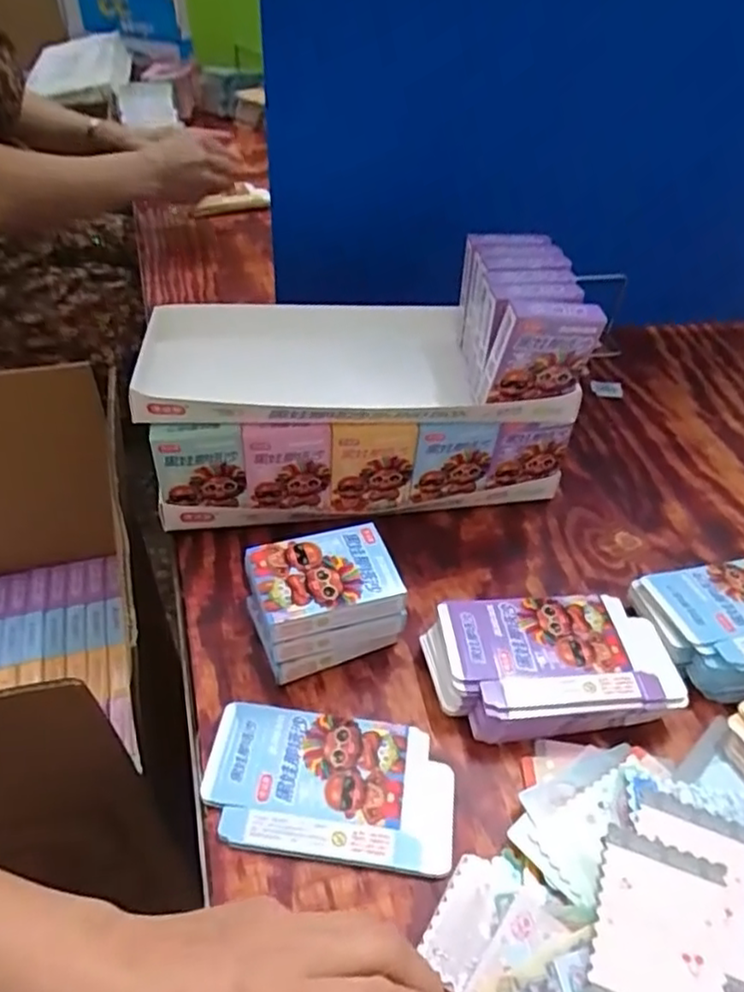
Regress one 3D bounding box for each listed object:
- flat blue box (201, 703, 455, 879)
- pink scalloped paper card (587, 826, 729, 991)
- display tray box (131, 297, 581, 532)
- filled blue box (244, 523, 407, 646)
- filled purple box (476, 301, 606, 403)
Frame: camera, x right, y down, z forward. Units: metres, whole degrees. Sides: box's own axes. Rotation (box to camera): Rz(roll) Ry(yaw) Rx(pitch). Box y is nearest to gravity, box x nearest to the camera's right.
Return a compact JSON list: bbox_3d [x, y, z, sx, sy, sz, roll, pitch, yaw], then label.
[{"bbox_3d":[-0.026,0.175,0.409,0.148,0.009,0.085,6,44,4],"label":"flat blue box"},{"bbox_3d":[0.147,0.222,0.344,0.063,0.006,0.083,16,45,14],"label":"pink scalloped paper card"},{"bbox_3d":[-0.016,-0.072,0.582,0.330,0.127,0.156,-4,44,-6],"label":"display tray box"},{"bbox_3d":[-0.032,0.056,0.450,0.094,0.023,0.065,-14,46,-16],"label":"filled blue box"},{"bbox_3d":[0.121,-0.103,0.484,0.074,0.070,0.026,-3,44,-5],"label":"filled purple box"}]

